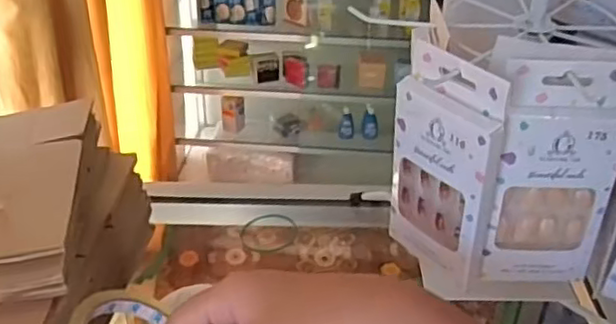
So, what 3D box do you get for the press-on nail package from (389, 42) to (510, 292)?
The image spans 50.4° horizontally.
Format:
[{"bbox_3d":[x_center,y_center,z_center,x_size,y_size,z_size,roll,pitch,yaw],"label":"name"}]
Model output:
[{"bbox_3d":[0.079,0.004,0.387,0.019,0.135,0.069,-23,40,-33],"label":"press-on nail package"}]

